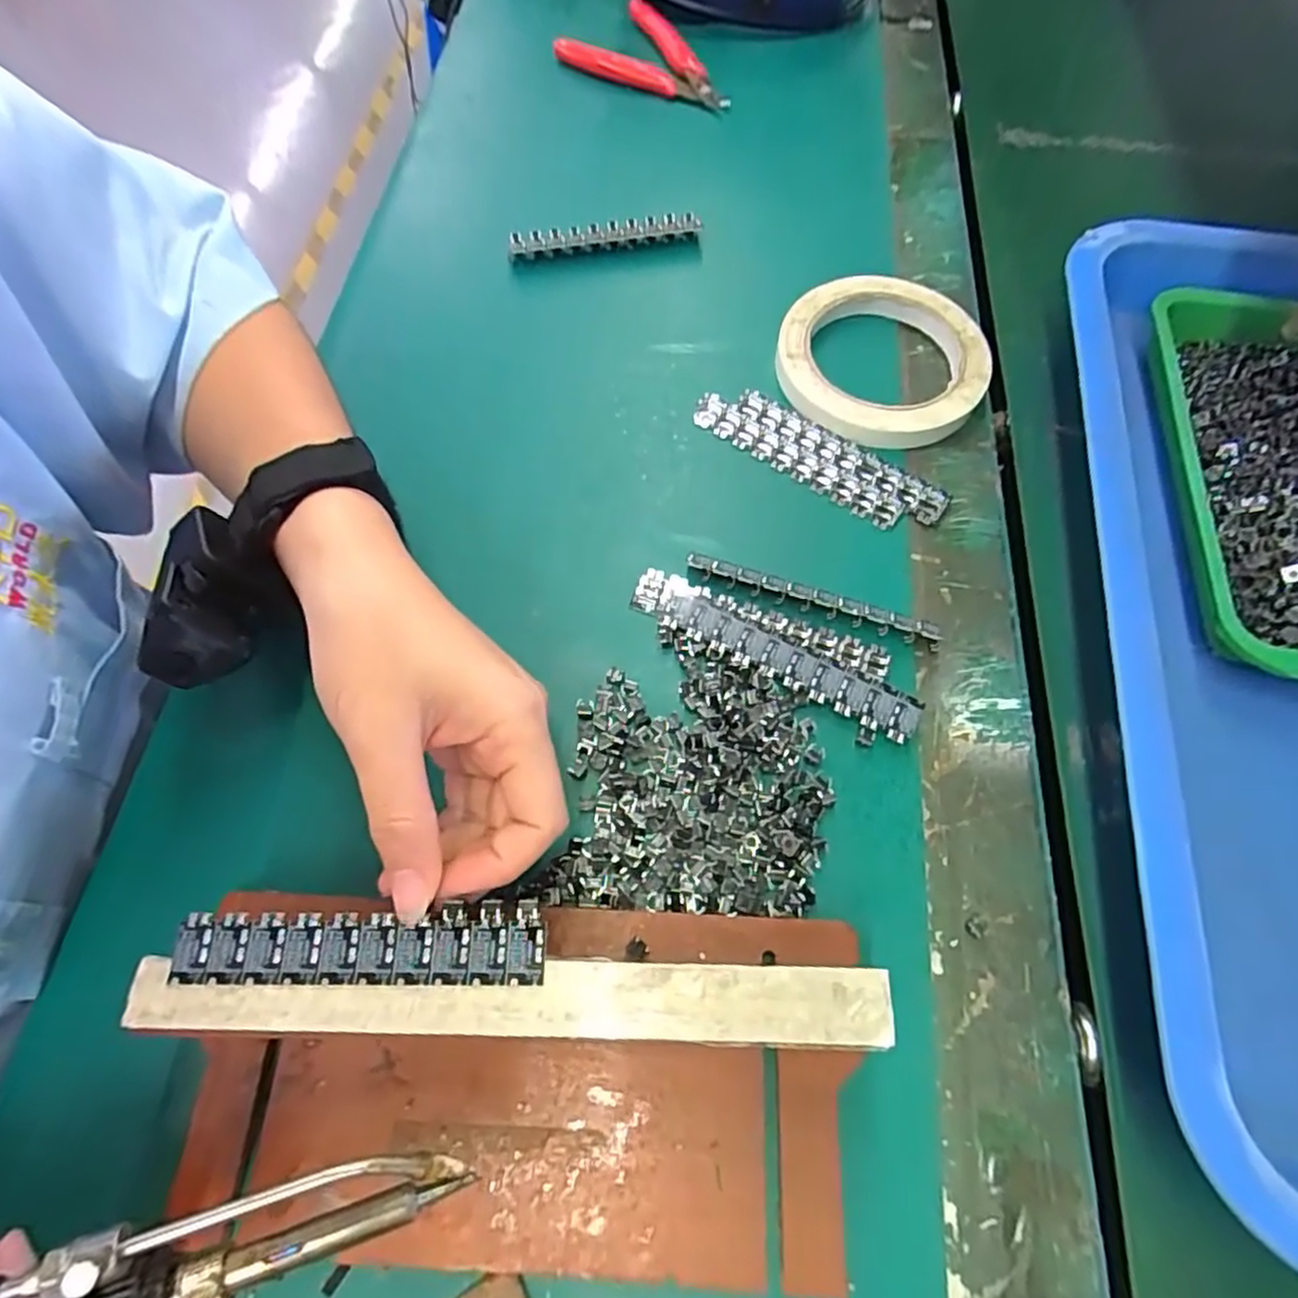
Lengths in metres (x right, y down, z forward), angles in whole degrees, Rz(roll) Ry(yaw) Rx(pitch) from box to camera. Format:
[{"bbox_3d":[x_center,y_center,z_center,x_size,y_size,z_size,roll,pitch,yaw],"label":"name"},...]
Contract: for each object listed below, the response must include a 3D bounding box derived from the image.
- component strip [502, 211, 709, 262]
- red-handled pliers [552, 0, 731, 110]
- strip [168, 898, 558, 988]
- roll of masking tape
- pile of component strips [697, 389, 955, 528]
[{"bbox_3d":[-0.024,-0.234,0.392,0.109,0.014,0.012,-9,65,-5],"label":"component strip"},{"bbox_3d":[0.003,-0.392,0.461,0.115,0.018,0.076,41,71,17],"label":"red-handled pliers"},{"bbox_3d":[-0.085,0.088,0.204,0.108,0.004,0.022,-1,64,0],"label":"strip"},{"bbox_3d":[0.116,-0.145,0.348,0.100,0.017,0.101,0,64,0],"label":"roll of masking tape"},{"bbox_3d":[0.080,-0.091,0.330,0.121,0.006,0.033,34,69,15],"label":"pile of component strips"}]

